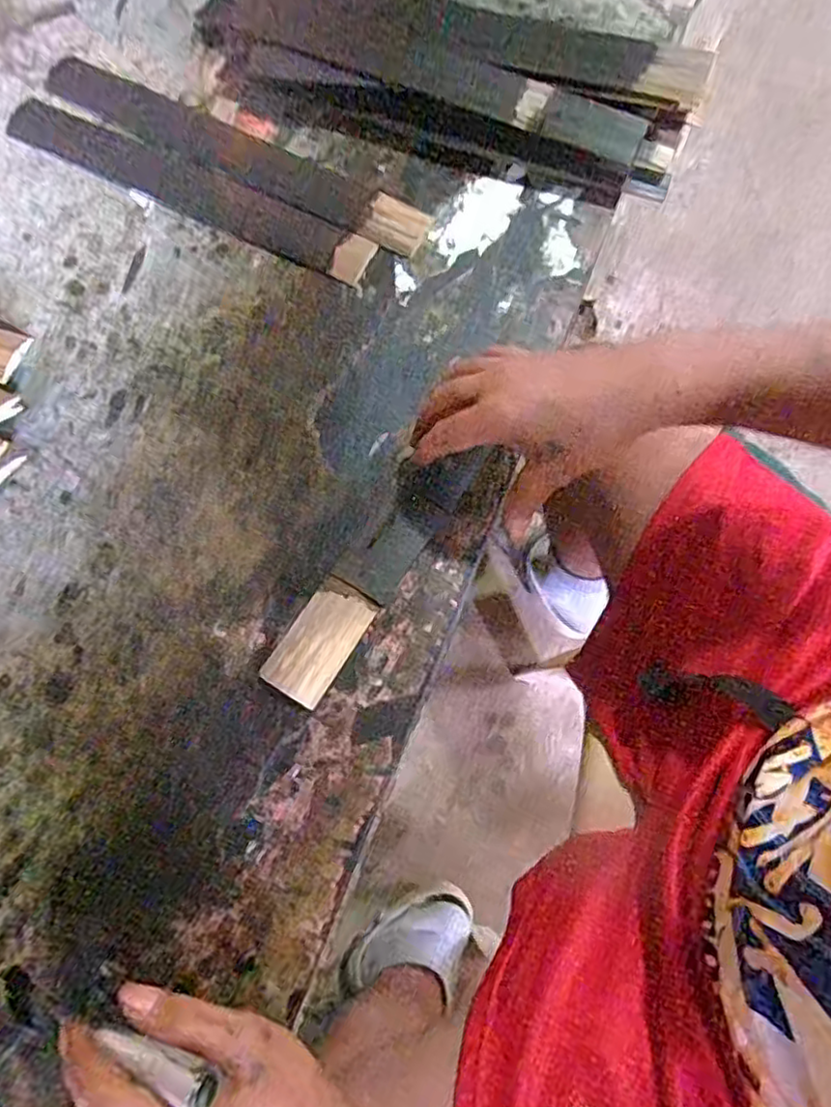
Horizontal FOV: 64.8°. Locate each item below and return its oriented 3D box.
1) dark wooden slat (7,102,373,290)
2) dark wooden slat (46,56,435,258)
[{"bbox_3d":[-0.190,-0.302,0.539,0.338,0.009,0.044,26,76,12],"label":"dark wooden slat"},{"bbox_3d":[-0.155,-0.339,0.546,0.368,0.009,0.052,28,77,12],"label":"dark wooden slat"}]

